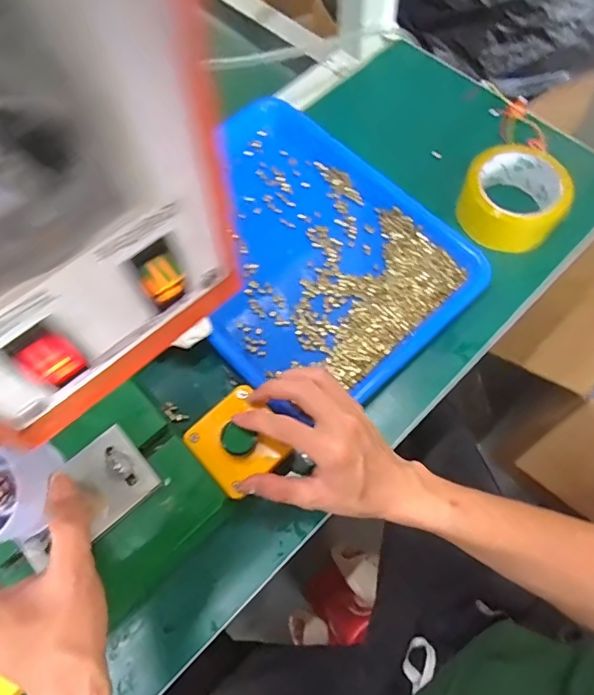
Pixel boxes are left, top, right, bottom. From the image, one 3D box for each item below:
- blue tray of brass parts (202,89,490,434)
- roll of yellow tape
[{"bbox_3d":[-0.005,-0.106,0.495,0.249,0.030,0.334,-39,73,-13],"label":"blue tray of brass parts"},{"bbox_3d":[0.222,-0.155,0.488,0.102,0.047,0.099,-1,67,2],"label":"roll of yellow tape"}]

